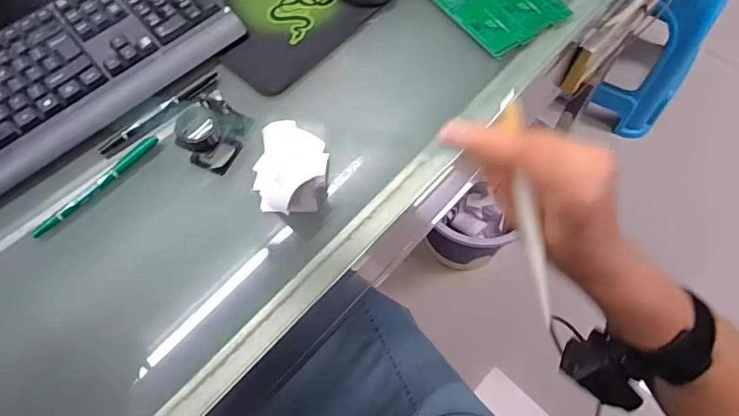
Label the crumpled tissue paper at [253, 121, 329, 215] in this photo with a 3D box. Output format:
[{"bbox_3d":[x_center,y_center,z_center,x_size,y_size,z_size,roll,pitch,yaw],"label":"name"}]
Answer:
[{"bbox_3d":[-0.075,-0.041,0.444,0.069,0.032,0.101,2,66,3],"label":"crumpled tissue paper"}]

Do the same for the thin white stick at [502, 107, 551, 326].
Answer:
[{"bbox_3d":[0.094,0.007,0.276,0.011,0.008,0.136,-13,100,-3],"label":"thin white stick"}]

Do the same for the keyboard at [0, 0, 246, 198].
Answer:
[{"bbox_3d":[-0.354,-0.118,0.484,0.442,0.035,0.166,-40,70,-14],"label":"keyboard"}]

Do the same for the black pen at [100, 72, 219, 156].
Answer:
[{"bbox_3d":[-0.217,-0.100,0.486,0.140,0.009,0.009,-40,70,-14],"label":"black pen"}]

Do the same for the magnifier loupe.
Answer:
[{"bbox_3d":[-0.154,-0.064,0.444,0.042,0.052,0.042,26,69,13],"label":"magnifier loupe"}]

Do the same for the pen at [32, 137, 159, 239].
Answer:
[{"bbox_3d":[-0.265,-0.023,0.454,0.015,0.007,0.139,39,73,17],"label":"pen"}]

